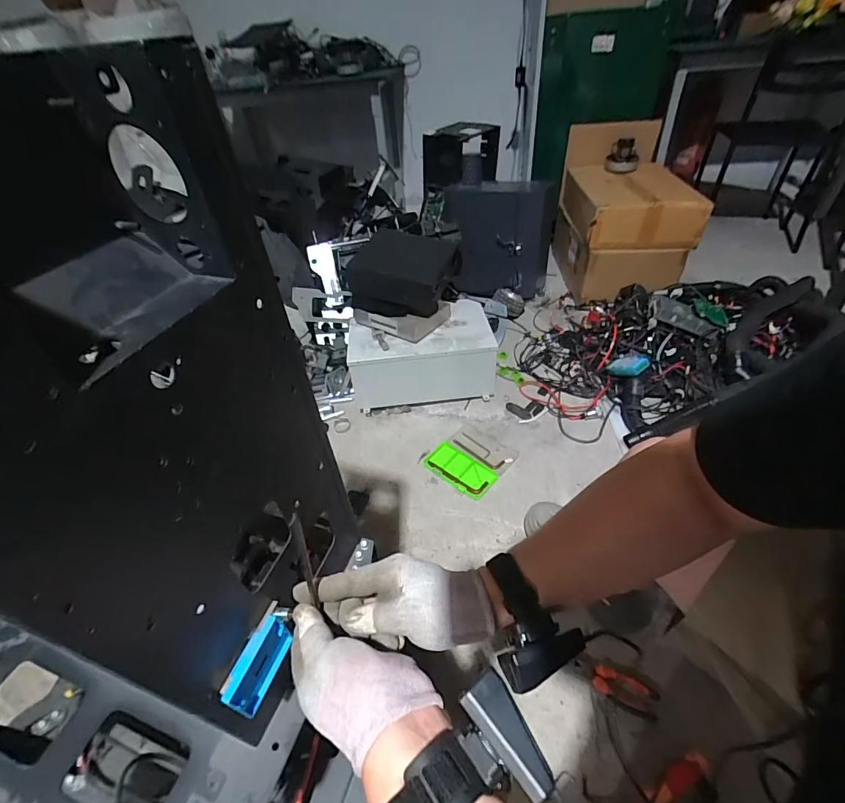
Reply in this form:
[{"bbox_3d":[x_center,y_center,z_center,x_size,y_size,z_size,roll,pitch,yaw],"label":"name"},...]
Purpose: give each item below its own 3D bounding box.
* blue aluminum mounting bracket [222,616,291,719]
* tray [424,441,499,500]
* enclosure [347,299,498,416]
[{"bbox_3d":[-0.134,0.217,0.345,0.011,0.051,0.064,11,44,19],"label":"blue aluminum mounting bracket"},{"bbox_3d":[0.101,0.182,1.120,0.196,0.016,0.103,28,53,31],"label":"tray"},{"bbox_3d":[-0.001,-0.149,1.339,0.431,0.223,0.267,-7,44,0],"label":"enclosure"}]

